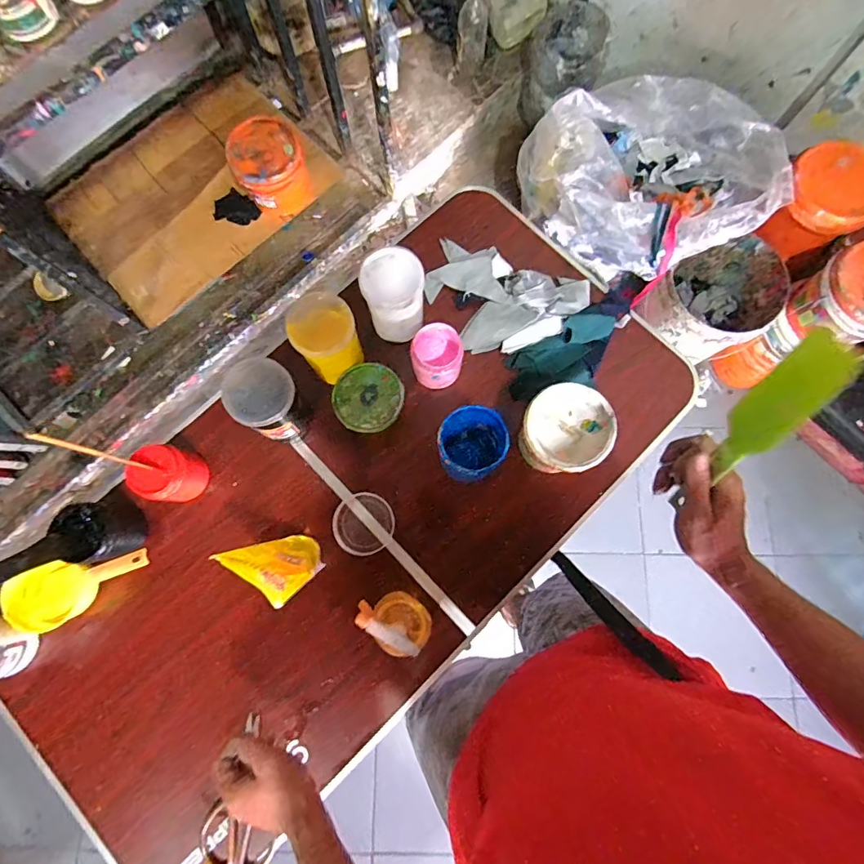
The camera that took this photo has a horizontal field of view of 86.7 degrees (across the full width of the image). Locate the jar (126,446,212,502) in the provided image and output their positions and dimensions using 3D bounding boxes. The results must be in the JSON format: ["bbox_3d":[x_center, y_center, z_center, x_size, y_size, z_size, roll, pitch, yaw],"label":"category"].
[{"bbox_3d":[-0.417,0.069,0.731,0.074,0.104,0.081,0,79,0],"label":"jar"}]

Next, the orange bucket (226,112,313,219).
[{"bbox_3d":[-0.508,-0.828,1.454,0.214,0.230,0.219,0,79,0],"label":"orange bucket"}]

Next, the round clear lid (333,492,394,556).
[{"bbox_3d":[-0.114,0.152,0.760,0.098,0.012,0.098,0,79,0],"label":"round clear lid"}]

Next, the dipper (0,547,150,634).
[{"bbox_3d":[-0.511,0.220,0.675,0.251,0.061,0.095,-23,79,12],"label":"dipper"}]

